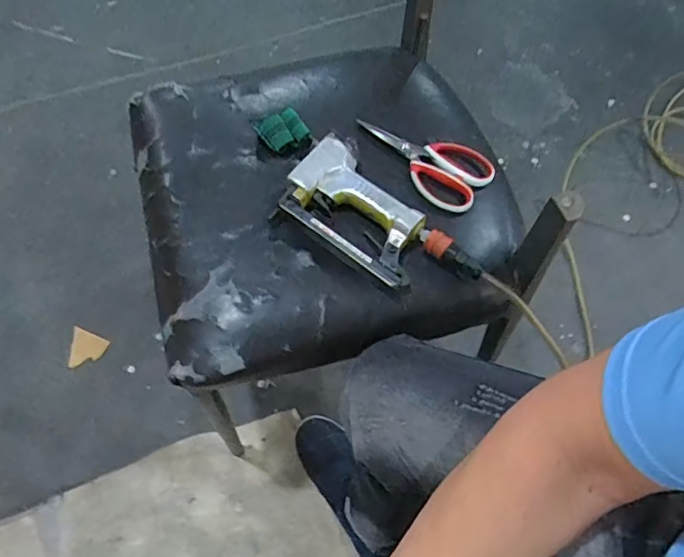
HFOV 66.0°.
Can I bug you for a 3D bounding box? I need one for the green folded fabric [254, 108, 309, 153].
[{"bbox_3d":[-0.078,-0.195,0.692,0.059,0.024,0.045,-26,66,-15],"label":"green folded fabric"}]

